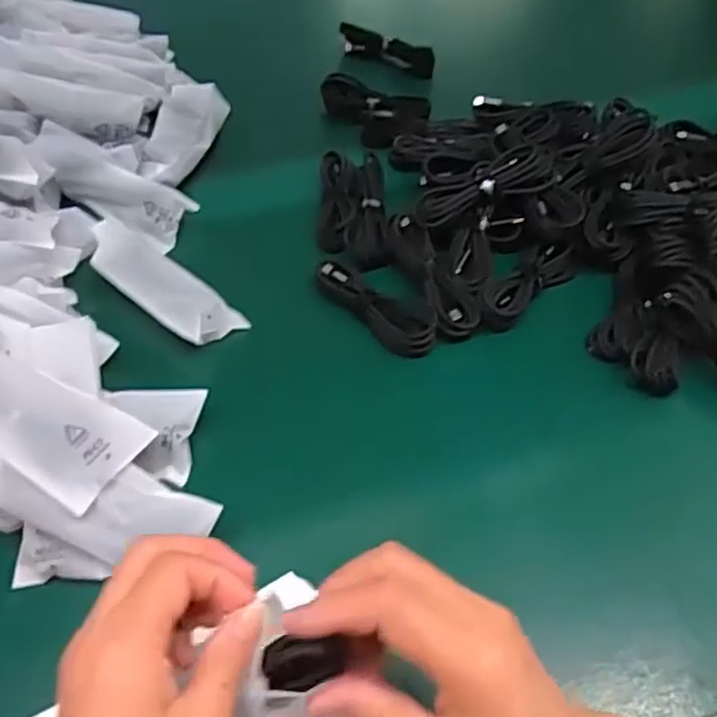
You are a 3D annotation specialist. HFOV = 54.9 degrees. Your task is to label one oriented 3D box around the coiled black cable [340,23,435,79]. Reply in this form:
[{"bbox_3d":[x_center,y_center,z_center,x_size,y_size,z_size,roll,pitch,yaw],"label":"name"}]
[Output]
[{"bbox_3d":[0.029,-0.329,0.735,0.111,0.028,0.024,22,55,15],"label":"coiled black cable"}]

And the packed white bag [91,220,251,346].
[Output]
[{"bbox_3d":[-0.156,-0.060,0.522,0.147,0.023,0.049,35,59,23],"label":"packed white bag"}]

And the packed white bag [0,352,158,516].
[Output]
[{"bbox_3d":[-0.204,0.028,0.395,0.155,0.017,0.058,26,65,3],"label":"packed white bag"}]

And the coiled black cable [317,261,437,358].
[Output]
[{"bbox_3d":[0.012,-0.041,0.515,0.103,0.024,0.034,35,59,23],"label":"coiled black cable"}]

